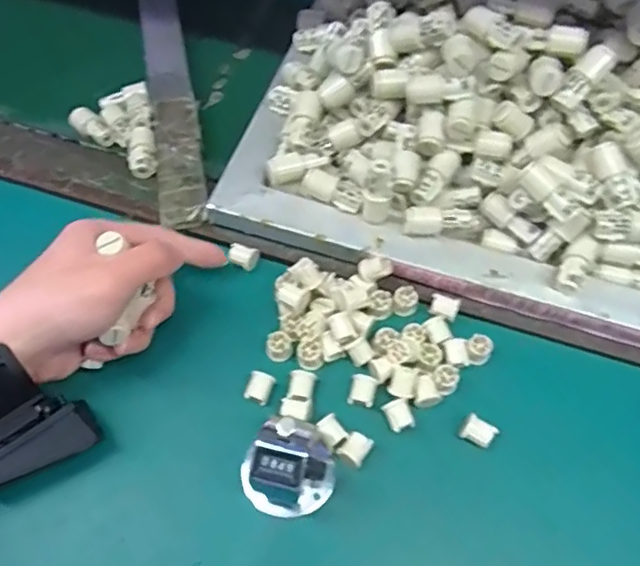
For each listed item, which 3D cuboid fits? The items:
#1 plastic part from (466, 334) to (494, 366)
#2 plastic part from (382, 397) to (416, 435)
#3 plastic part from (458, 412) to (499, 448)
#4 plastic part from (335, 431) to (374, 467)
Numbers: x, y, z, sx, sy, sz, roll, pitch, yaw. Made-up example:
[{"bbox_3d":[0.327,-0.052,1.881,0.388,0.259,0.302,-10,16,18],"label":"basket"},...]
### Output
[{"bbox_3d":[0.101,0.043,0.384,0.016,0.012,0.017,0,60,0],"label":"plastic part"},{"bbox_3d":[0.048,0.080,0.365,0.016,0.011,0.017,-26,63,-14],"label":"plastic part"},{"bbox_3d":[0.094,0.090,0.361,0.019,0.013,0.014,31,65,17],"label":"plastic part"},{"bbox_3d":[0.021,0.098,0.359,0.016,0.009,0.018,32,65,17],"label":"plastic part"}]

